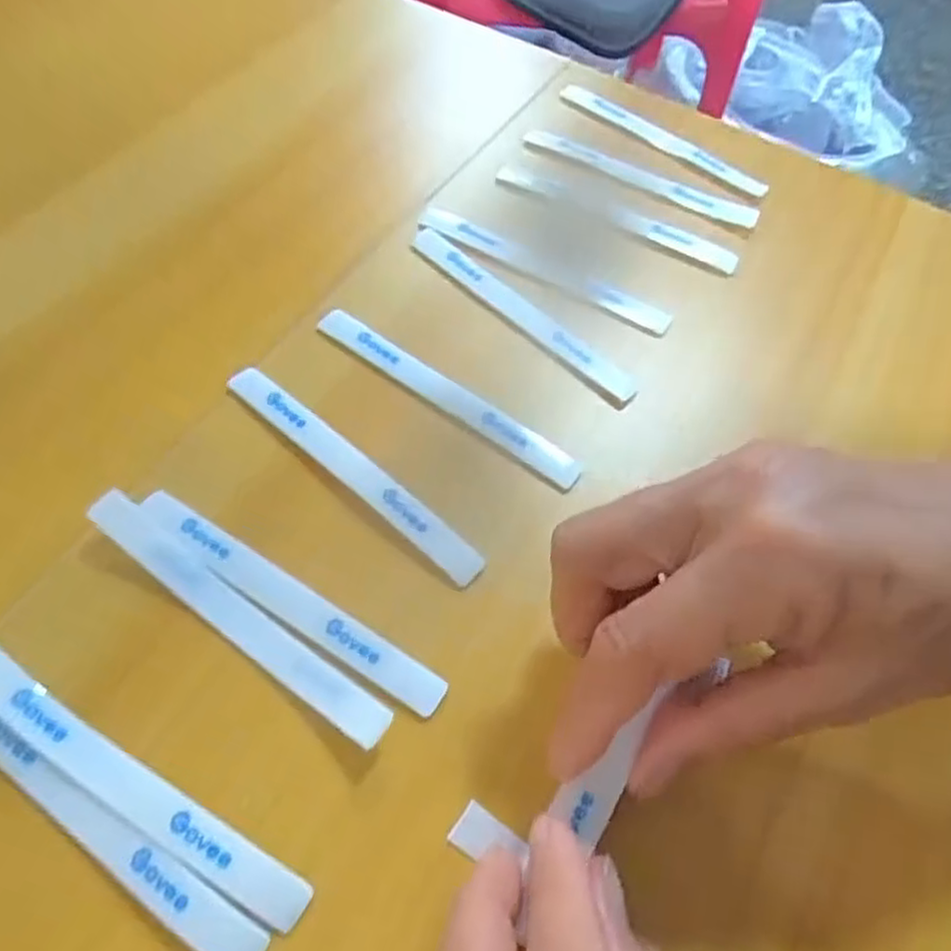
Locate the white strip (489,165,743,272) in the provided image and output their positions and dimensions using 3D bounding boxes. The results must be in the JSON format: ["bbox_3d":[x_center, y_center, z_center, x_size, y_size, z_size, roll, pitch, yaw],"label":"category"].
[{"bbox_3d":[0.064,-0.119,0.336,0.116,0.006,0.015,24,60,11],"label":"white strip"}]

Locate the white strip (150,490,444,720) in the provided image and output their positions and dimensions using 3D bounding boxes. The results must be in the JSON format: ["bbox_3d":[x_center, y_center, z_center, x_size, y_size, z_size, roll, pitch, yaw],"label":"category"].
[{"bbox_3d":[-0.059,0.038,0.232,0.116,0.004,0.015,31,63,13],"label":"white strip"}]

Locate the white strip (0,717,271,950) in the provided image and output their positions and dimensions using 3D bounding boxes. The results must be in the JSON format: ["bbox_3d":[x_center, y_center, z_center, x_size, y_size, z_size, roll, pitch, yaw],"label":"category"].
[{"bbox_3d":[-0.105,0.091,0.195,0.119,0.005,0.013,30,61,14],"label":"white strip"}]

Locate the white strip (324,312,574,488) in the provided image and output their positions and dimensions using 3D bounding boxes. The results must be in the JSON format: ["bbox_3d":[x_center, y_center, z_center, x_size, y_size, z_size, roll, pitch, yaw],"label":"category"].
[{"bbox_3d":[-0.012,-0.031,0.277,0.117,0.006,0.014,33,62,16],"label":"white strip"}]

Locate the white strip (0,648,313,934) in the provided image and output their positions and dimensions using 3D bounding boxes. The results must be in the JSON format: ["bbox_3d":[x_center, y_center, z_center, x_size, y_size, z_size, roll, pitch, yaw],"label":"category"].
[{"bbox_3d":[-0.097,0.084,0.201,0.119,0.006,0.014,29,61,14],"label":"white strip"}]

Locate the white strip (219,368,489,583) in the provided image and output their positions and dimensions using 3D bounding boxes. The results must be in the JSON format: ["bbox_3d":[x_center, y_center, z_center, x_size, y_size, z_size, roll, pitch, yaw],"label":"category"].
[{"bbox_3d":[-0.044,-0.003,0.257,0.117,0.005,0.014,38,78,17],"label":"white strip"}]

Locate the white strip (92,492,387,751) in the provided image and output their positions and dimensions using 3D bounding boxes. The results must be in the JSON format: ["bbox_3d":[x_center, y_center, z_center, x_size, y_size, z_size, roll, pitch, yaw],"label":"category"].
[{"bbox_3d":[-0.073,0.043,0.224,0.115,0.012,0.013,34,62,16],"label":"white strip"}]

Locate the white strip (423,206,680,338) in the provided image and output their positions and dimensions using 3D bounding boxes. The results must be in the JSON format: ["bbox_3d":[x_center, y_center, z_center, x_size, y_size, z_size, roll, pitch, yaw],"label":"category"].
[{"bbox_3d":[0.028,-0.091,0.318,0.117,0.005,0.015,26,60,12],"label":"white strip"}]

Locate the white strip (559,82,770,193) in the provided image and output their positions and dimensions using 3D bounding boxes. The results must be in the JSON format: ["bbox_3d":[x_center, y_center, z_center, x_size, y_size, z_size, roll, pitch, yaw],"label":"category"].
[{"bbox_3d":[0.092,-0.167,0.362,0.113,0.007,0.010,34,62,16],"label":"white strip"}]

